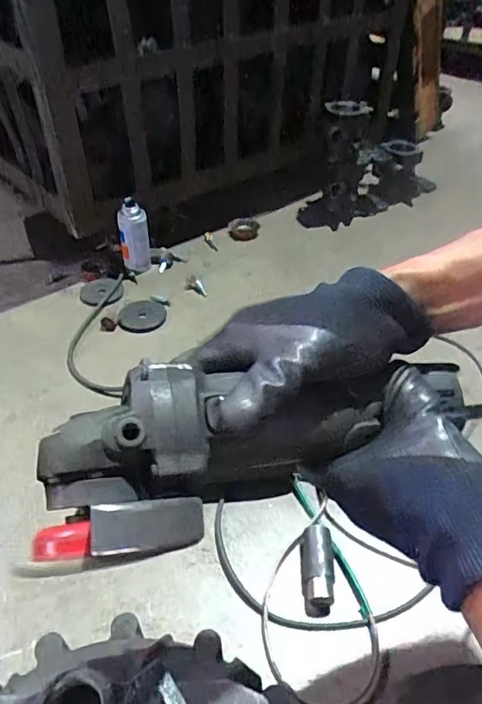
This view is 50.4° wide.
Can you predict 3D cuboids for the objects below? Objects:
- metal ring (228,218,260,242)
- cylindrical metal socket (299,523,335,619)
[{"bbox_3d":[0.008,-0.307,1.293,0.075,0.032,0.081,0,41,0],"label":"metal ring"},{"bbox_3d":[0.090,0.255,0.606,0.037,0.037,0.095,4,41,4],"label":"cylindrical metal socket"}]

